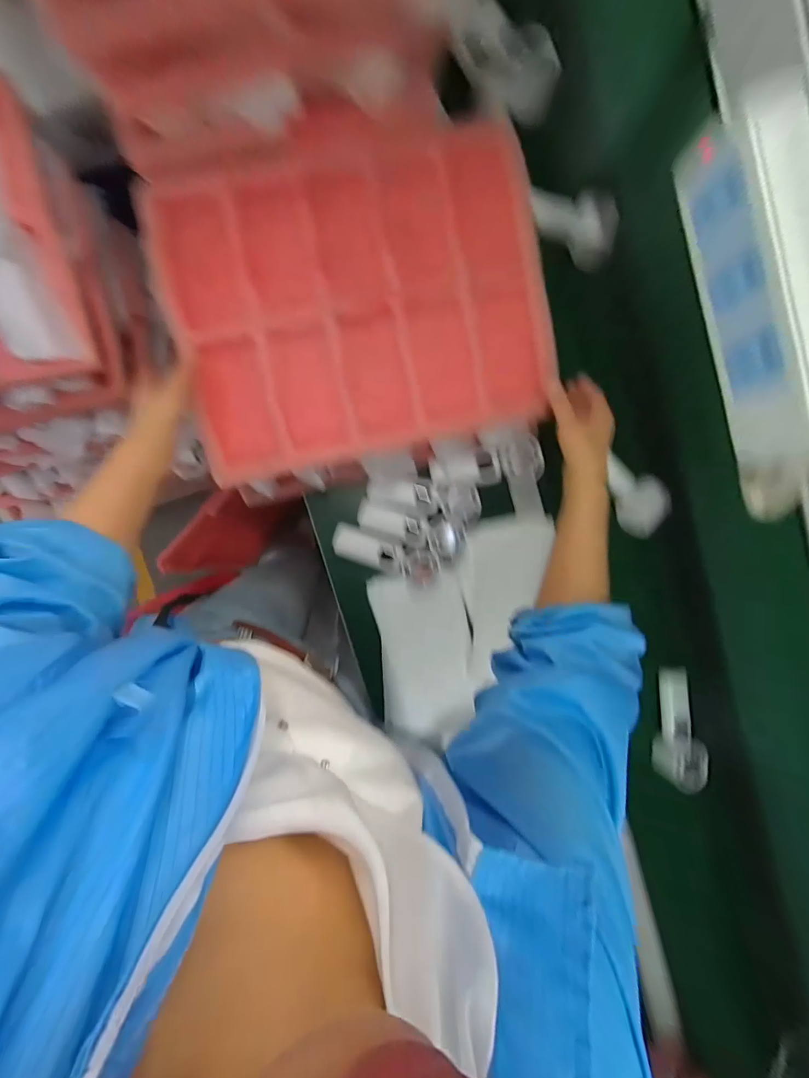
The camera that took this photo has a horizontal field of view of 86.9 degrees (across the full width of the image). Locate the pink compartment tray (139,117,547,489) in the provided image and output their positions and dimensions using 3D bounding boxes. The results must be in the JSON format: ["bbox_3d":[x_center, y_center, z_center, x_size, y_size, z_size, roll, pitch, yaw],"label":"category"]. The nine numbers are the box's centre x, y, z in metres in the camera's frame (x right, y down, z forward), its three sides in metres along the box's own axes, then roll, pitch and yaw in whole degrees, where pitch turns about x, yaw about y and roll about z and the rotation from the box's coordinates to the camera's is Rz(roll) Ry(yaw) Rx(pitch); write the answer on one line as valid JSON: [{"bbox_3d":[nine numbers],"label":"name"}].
[{"bbox_3d":[-0.048,-0.265,0.498,0.415,0.046,0.315,-13,95,-3],"label":"pink compartment tray"}]

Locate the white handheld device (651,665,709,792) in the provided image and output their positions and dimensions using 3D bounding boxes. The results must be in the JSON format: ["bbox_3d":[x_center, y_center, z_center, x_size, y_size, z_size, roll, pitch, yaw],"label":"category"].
[{"bbox_3d":[0.429,0.291,0.660,0.058,0.060,0.169,-3,94,-4],"label":"white handheld device"}]

